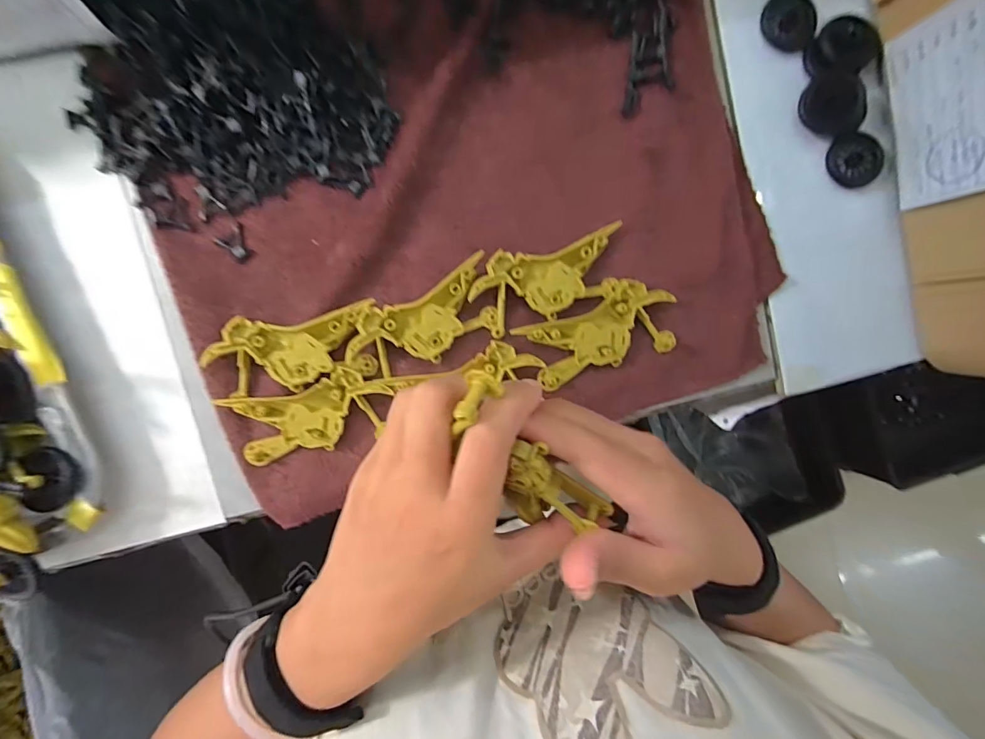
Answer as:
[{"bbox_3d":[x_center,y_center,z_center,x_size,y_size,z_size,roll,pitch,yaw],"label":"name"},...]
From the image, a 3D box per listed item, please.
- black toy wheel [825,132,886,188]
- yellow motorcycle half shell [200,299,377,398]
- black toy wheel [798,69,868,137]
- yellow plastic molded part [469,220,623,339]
[{"bbox_3d":[0.257,-0.148,0.295,0.035,0.008,0.036,0,95,-5],"label":"black toy wheel"},{"bbox_3d":[-0.127,-0.012,0.266,0.103,0.012,0.048,-7,95,-4],"label":"yellow motorcycle half shell"},{"bbox_3d":[0.232,-0.181,0.285,0.037,0.007,0.040,5,106,16],"label":"black toy wheel"},{"bbox_3d":[0.037,-0.059,0.276,0.099,0.009,0.048,-18,96,-3],"label":"yellow plastic molded part"}]

